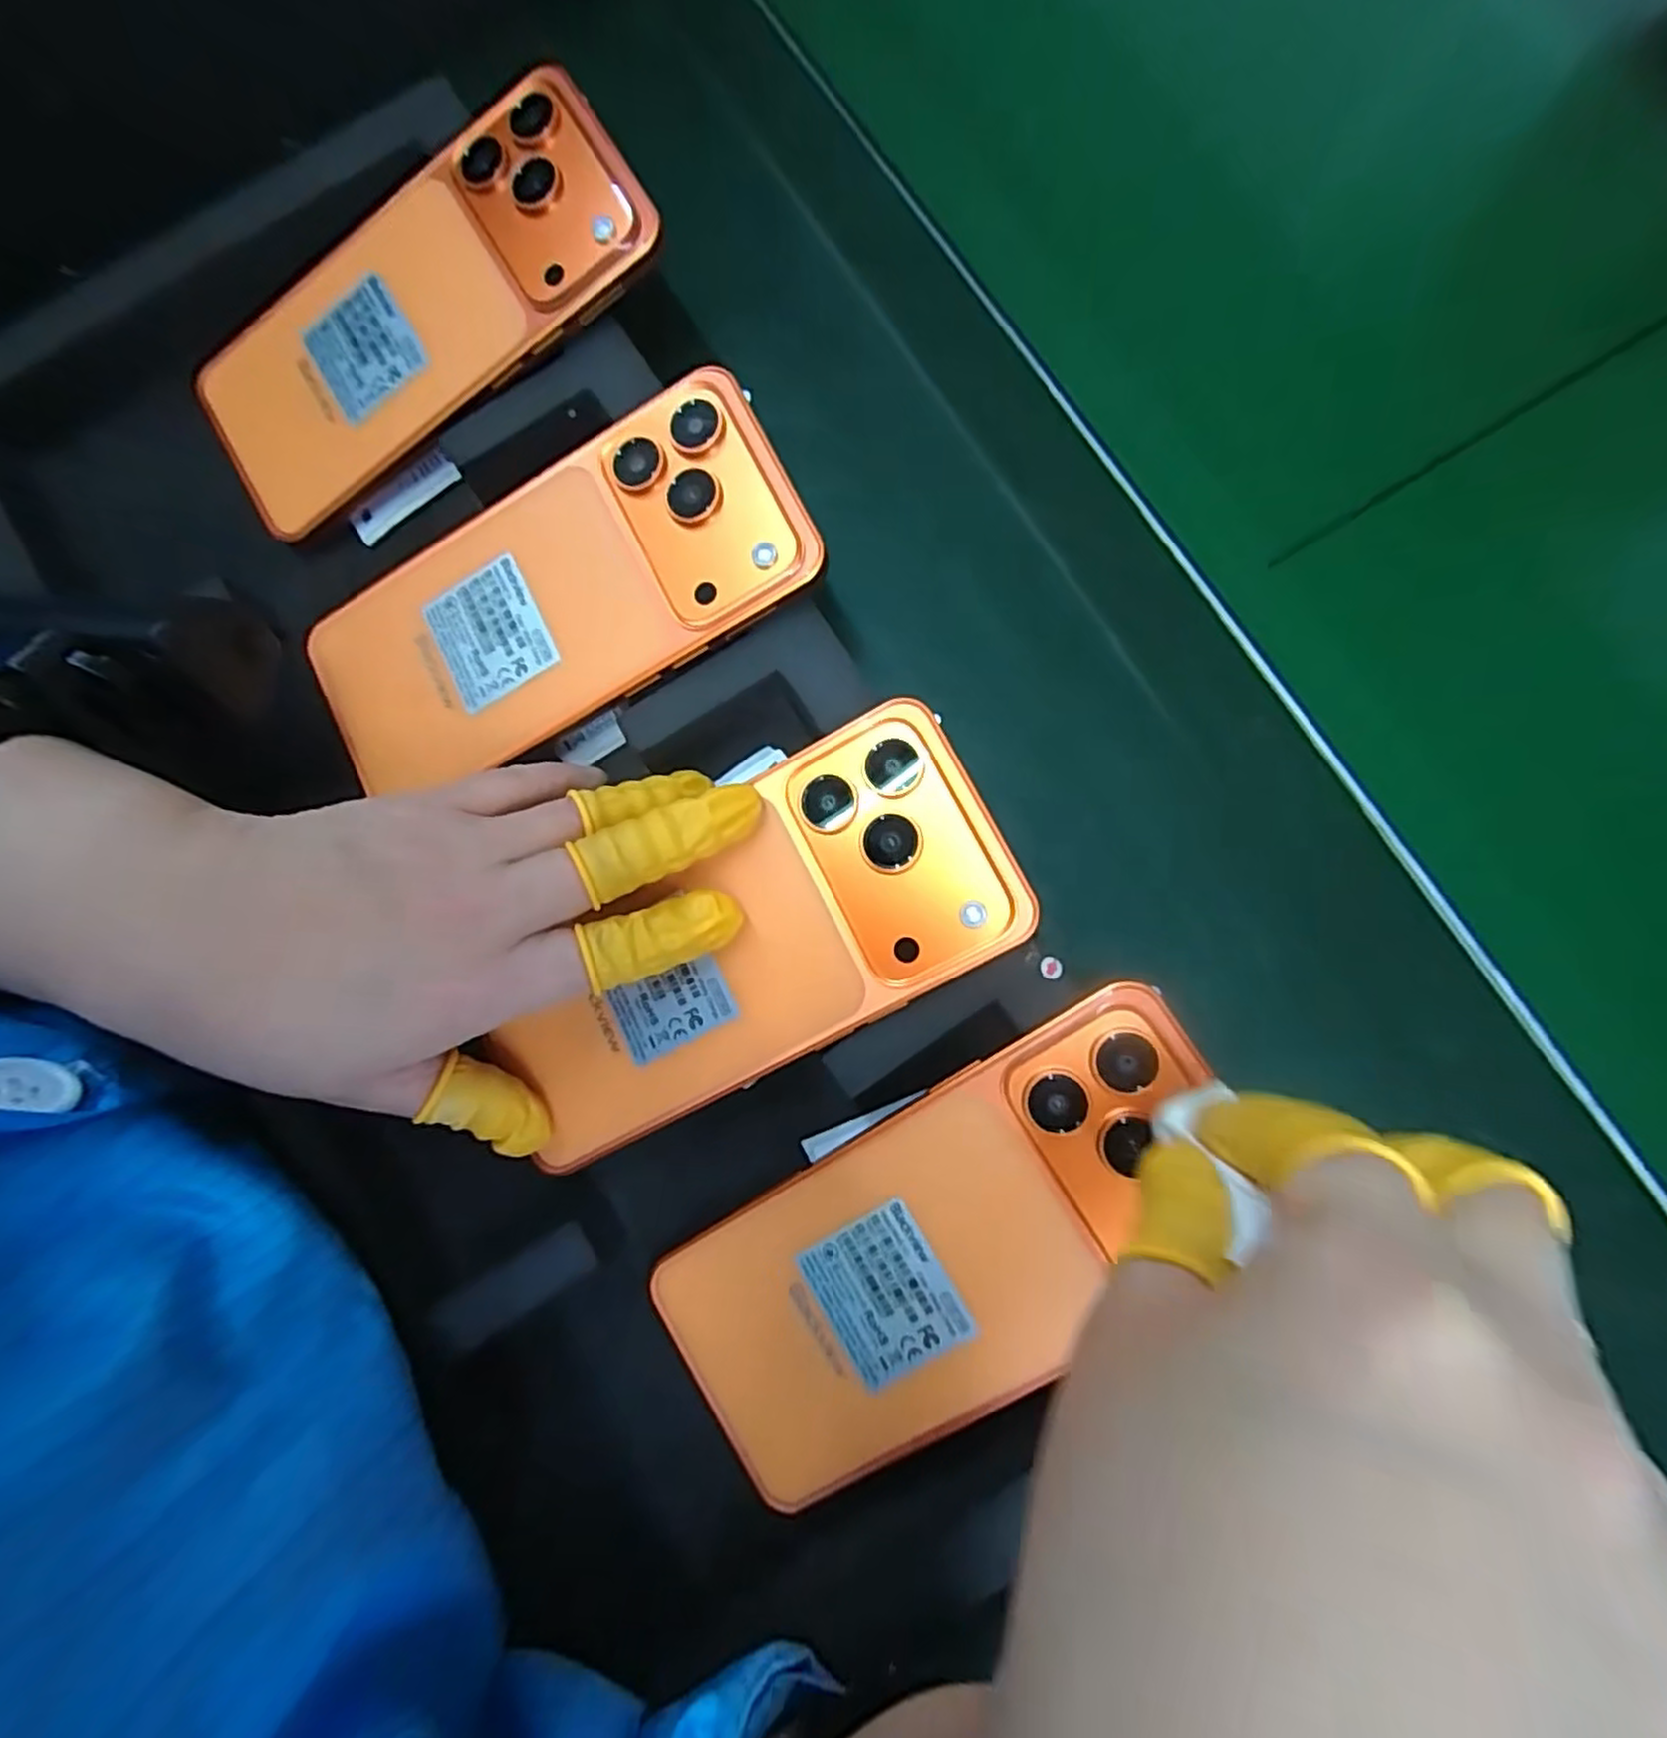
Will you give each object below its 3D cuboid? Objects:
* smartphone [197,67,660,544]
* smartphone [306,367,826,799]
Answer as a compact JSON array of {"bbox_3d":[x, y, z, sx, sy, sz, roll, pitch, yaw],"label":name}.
[{"bbox_3d":[-0.136,-0.182,0.246,0.160,0.017,0.072,-31,81,10],"label":"smartphone"},{"bbox_3d":[-0.086,-0.081,0.229,0.160,0.011,0.073,-25,81,8],"label":"smartphone"}]

